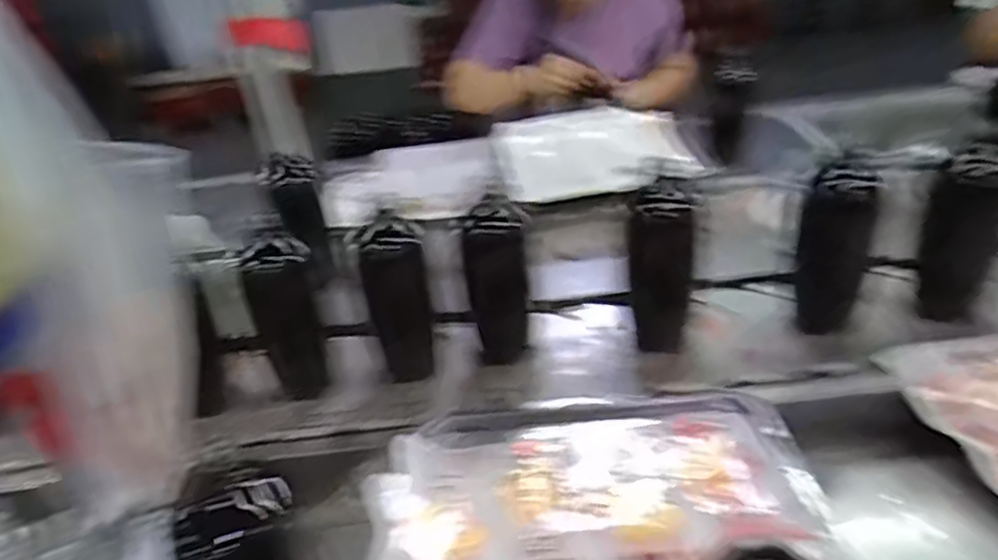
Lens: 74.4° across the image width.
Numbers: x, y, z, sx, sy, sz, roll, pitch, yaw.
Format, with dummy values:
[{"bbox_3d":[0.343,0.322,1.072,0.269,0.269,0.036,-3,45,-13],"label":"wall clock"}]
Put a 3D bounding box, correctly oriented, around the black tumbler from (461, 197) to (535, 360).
[{"bbox_3d":[-0.001,0.001,0.710,0.050,0.174,0.053,-6,29,3],"label":"black tumbler"}]

